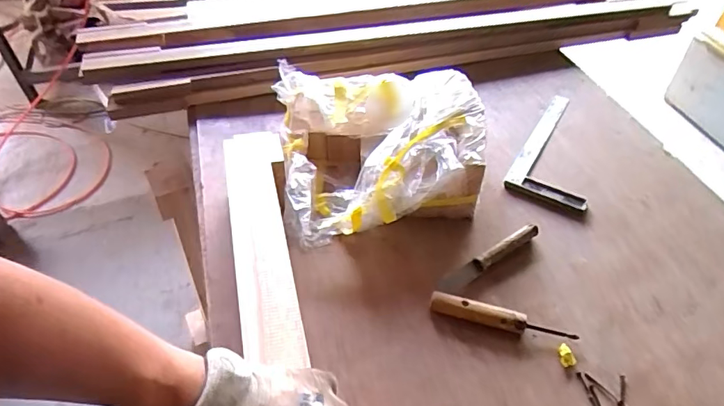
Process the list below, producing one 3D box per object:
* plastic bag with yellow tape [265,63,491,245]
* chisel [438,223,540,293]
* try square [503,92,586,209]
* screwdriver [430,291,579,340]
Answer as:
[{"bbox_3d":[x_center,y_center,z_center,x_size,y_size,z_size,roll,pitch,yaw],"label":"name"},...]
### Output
[{"bbox_3d":[0.020,-0.100,0.796,0.323,0.124,0.305,-6,49,-5],"label":"plastic bag with yellow tape"},{"bbox_3d":[0.184,0.078,0.708,0.184,0.019,0.024,-28,54,-22],"label":"chisel"},{"bbox_3d":[0.362,-0.098,0.876,0.128,0.012,0.285,23,53,19],"label":"try square"},{"bbox_3d":[0.181,0.151,0.641,0.184,0.022,0.025,13,50,11],"label":"screwdriver"}]

